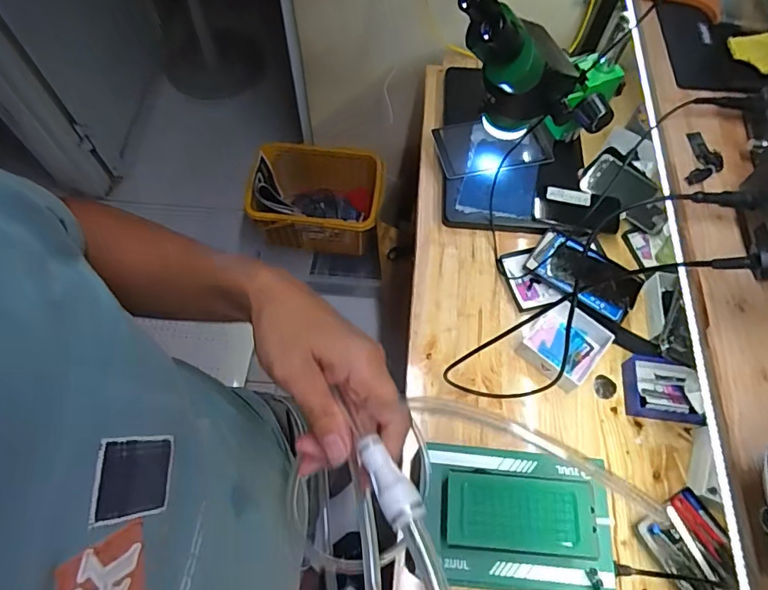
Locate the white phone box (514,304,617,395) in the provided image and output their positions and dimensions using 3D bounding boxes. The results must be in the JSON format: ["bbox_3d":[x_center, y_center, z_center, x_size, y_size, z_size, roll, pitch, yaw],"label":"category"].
[{"bbox_3d":[0.280,0.076,0.773,0.123,0.037,0.109,-41,72,-19],"label":"white phone box"}]

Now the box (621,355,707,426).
[{"bbox_3d":[0.420,0.142,0.745,0.108,0.037,0.090,9,64,3],"label":"box"}]

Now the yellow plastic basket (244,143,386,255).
[{"bbox_3d":[-0.182,-0.276,1.387,0.365,0.228,0.235,1,64,-1],"label":"yellow plastic basket"}]

